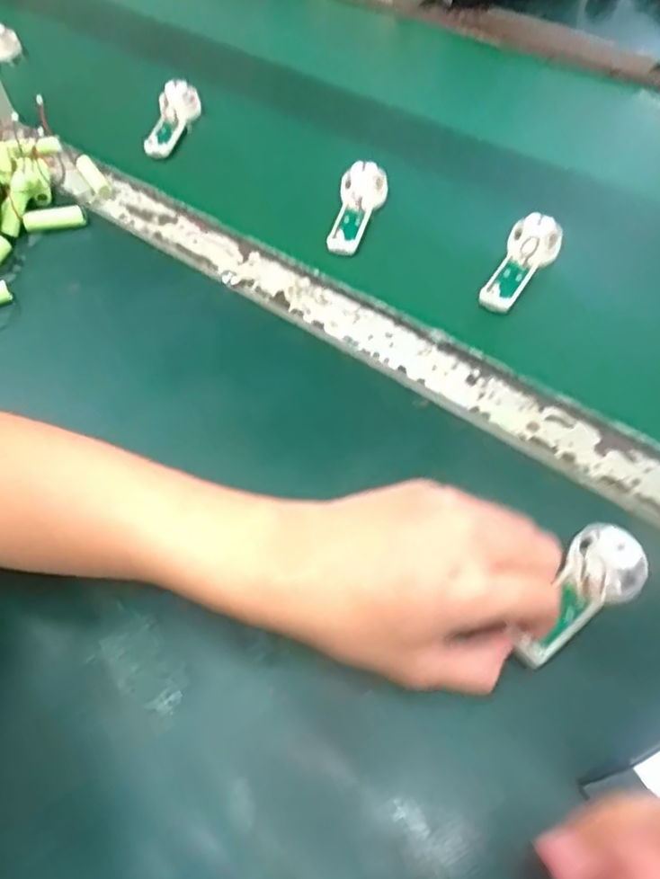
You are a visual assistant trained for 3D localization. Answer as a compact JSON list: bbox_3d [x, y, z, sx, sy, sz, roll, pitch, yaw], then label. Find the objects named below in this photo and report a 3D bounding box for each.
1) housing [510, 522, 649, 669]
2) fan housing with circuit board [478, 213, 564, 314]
[{"bbox_3d":[0.131,0.084,0.339,0.040,0.019,0.089,37,68,24],"label":"housing"},{"bbox_3d":[0.147,-0.135,0.495,0.039,0.024,0.089,24,62,18],"label":"fan housing with circuit board"}]

